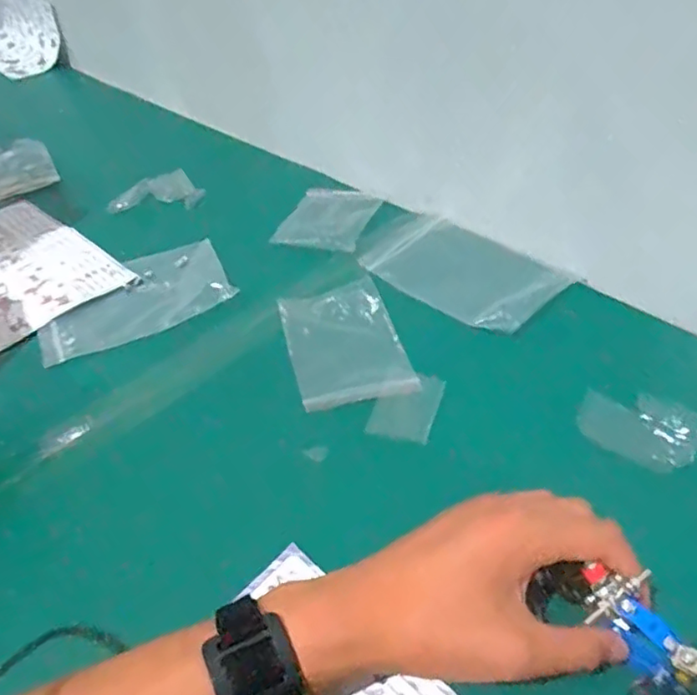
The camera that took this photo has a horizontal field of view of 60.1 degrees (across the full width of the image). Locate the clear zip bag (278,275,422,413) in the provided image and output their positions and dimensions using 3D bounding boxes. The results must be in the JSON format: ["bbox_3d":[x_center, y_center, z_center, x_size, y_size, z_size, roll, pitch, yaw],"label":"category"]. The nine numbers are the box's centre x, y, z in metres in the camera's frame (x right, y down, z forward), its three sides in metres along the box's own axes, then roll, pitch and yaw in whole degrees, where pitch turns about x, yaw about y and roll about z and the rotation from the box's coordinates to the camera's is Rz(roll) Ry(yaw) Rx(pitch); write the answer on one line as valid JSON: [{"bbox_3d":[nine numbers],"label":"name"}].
[{"bbox_3d":[-0.005,-0.008,0.485,0.087,0.013,0.129,-13,44,-9],"label":"clear zip bag"}]

